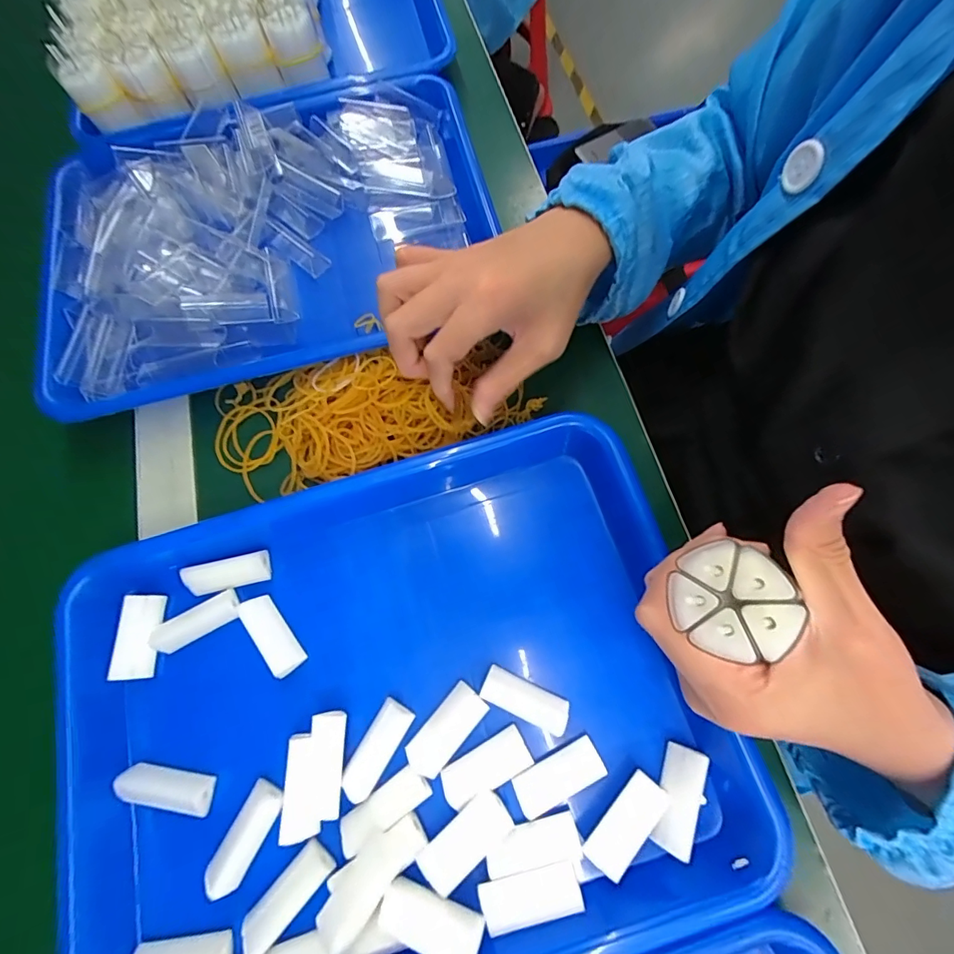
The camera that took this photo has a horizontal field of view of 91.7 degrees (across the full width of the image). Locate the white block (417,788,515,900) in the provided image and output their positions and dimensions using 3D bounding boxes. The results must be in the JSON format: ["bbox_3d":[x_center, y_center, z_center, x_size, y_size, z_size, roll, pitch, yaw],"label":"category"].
[{"bbox_3d":[-0.006,0.175,0.224,0.046,0.007,0.021,-39,74,-8],"label":"white block"}]

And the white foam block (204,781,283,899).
[{"bbox_3d":[-0.116,0.179,0.230,0.018,0.010,0.046,25,76,11],"label":"white foam block"}]

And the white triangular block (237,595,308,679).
[{"bbox_3d":[-0.116,0.089,0.263,0.017,0.010,0.046,-37,74,-8],"label":"white triangular block"}]

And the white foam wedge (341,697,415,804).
[{"bbox_3d":[-0.052,0.142,0.242,0.018,0.008,0.047,28,76,12],"label":"white foam wedge"}]

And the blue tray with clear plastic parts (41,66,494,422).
[{"bbox_3d":[-0.153,-0.178,0.348,0.337,0.046,0.242,-19,72,-3],"label":"blue tray with clear plastic parts"}]

